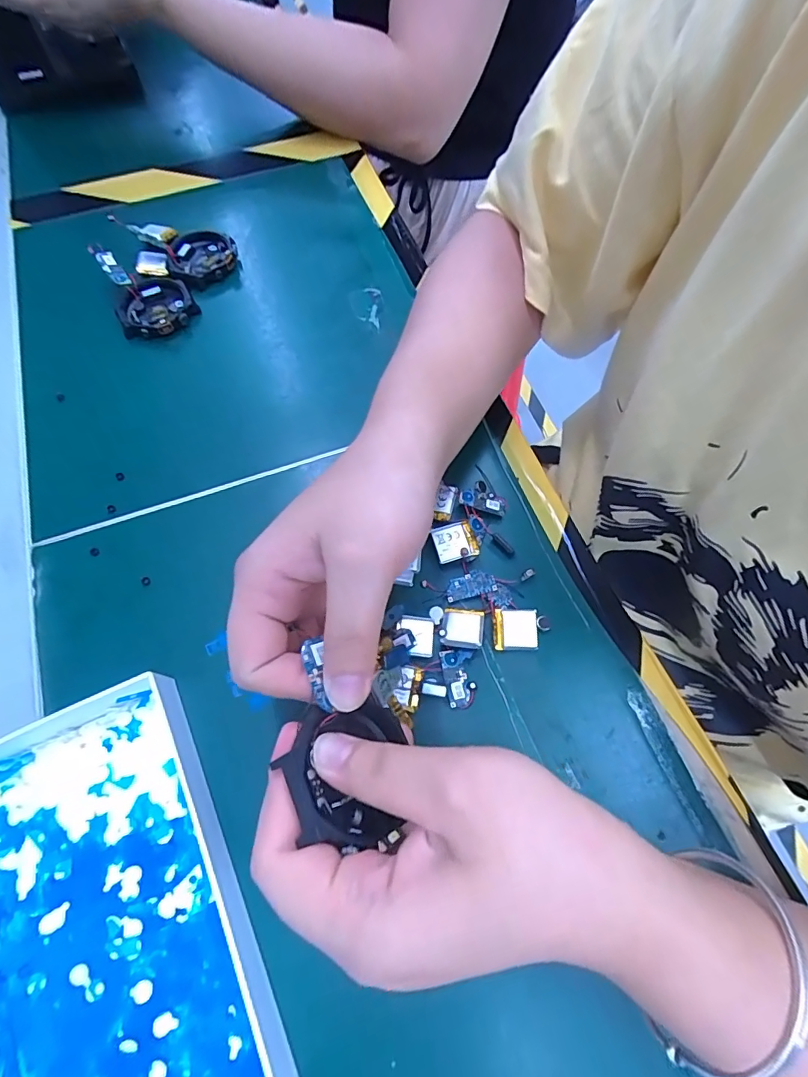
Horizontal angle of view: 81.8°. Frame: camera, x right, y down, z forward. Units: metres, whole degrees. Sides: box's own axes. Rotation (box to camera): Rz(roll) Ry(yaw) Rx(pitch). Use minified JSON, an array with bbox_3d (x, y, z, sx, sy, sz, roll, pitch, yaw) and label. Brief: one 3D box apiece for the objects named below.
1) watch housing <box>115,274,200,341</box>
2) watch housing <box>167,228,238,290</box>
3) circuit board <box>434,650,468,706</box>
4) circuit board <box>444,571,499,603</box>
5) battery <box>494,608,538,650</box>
[{"bbox_3d":[-0.183,-0.170,0.344,0.053,0.011,0.052,-31,71,-13],"label":"watch housing"},{"bbox_3d":[-0.157,-0.220,0.365,0.052,0.011,0.053,0,67,0],"label":"watch housing"},{"bbox_3d":[0.026,0.071,0.241,0.012,0.004,0.027,-14,68,-7],"label":"circuit board"},{"bbox_3d":[0.037,0.026,0.260,0.028,0.005,0.014,-13,67,-6],"label":"circuit board"},{"bbox_3d":[0.060,0.049,0.252,0.023,0.006,0.021,2,67,0],"label":"battery"}]

